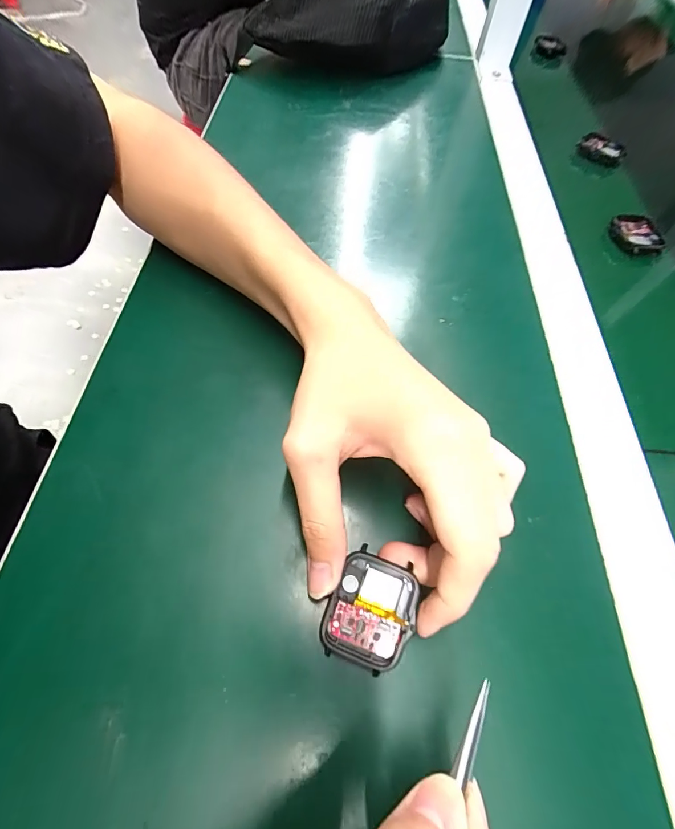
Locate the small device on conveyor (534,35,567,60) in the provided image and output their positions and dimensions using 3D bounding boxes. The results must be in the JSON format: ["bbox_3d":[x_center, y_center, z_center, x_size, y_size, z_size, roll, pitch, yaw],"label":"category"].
[{"bbox_3d":[0.293,-0.503,0.538,0.051,0.023,0.023,6,58,-14],"label":"small device on conveyor"}]

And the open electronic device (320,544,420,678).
[{"bbox_3d":[0.015,0.090,0.181,0.036,0.012,0.045,21,76,9],"label":"open electronic device"}]

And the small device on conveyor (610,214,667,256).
[{"bbox_3d":[0.262,-0.157,0.343,0.037,0.012,0.042,2,60,-4],"label":"small device on conveyor"}]

